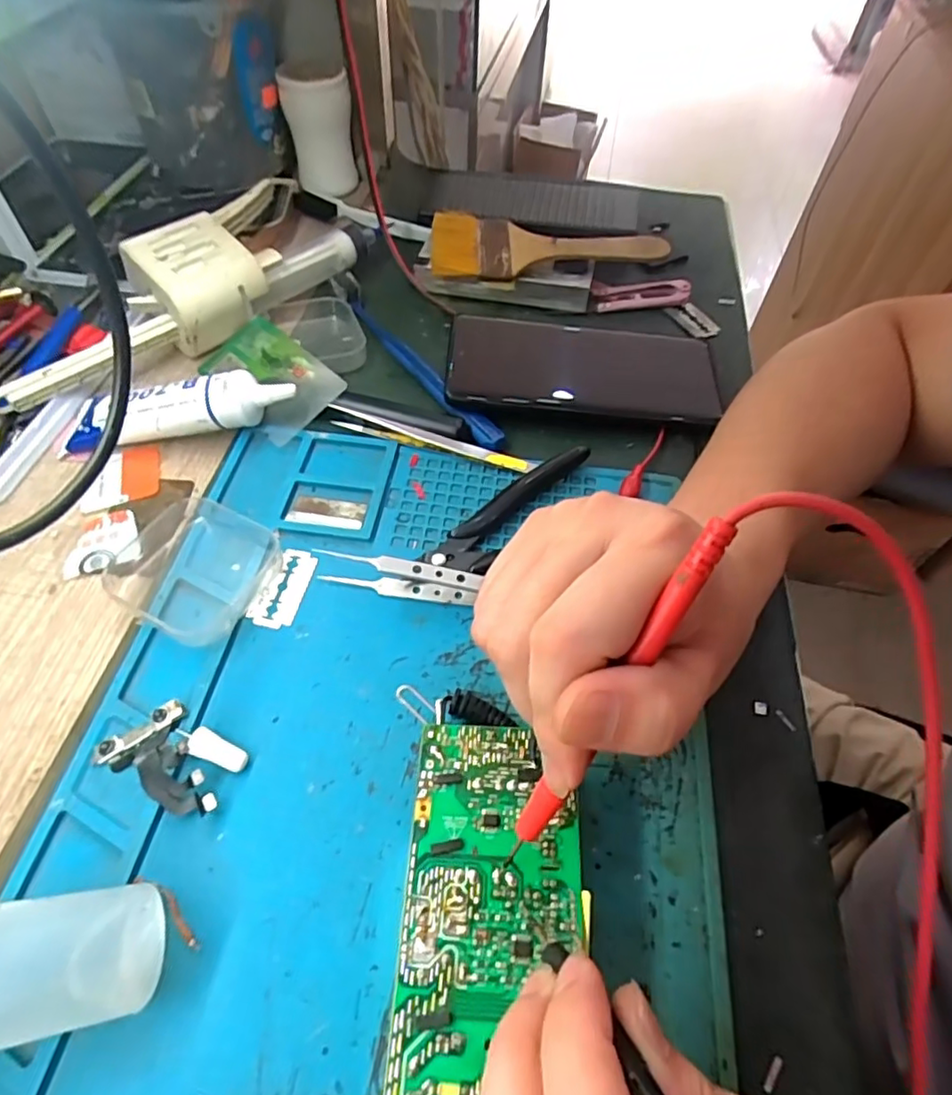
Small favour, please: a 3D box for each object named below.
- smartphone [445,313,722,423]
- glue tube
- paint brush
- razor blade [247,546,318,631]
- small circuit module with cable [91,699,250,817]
[{"bbox_3d":[0.068,-0.107,0.368,0.161,0.009,0.076,5,56,-4],"label":"smartphone"},{"bbox_3d":[-0.163,-0.076,0.330,0.126,0.022,0.027,-9,55,6],"label":"glue tube"},{"bbox_3d":[0.050,-0.205,0.420,0.161,0.009,0.056,5,67,1],"label":"paint brush"},{"bbox_3d":[-0.091,0.018,0.288,0.021,0.004,0.042,12,55,5],"label":"razor blade"},{"bbox_3d":[-0.118,0.081,0.237,0.053,0.009,0.031,24,57,13],"label":"small circuit module with cable"}]

